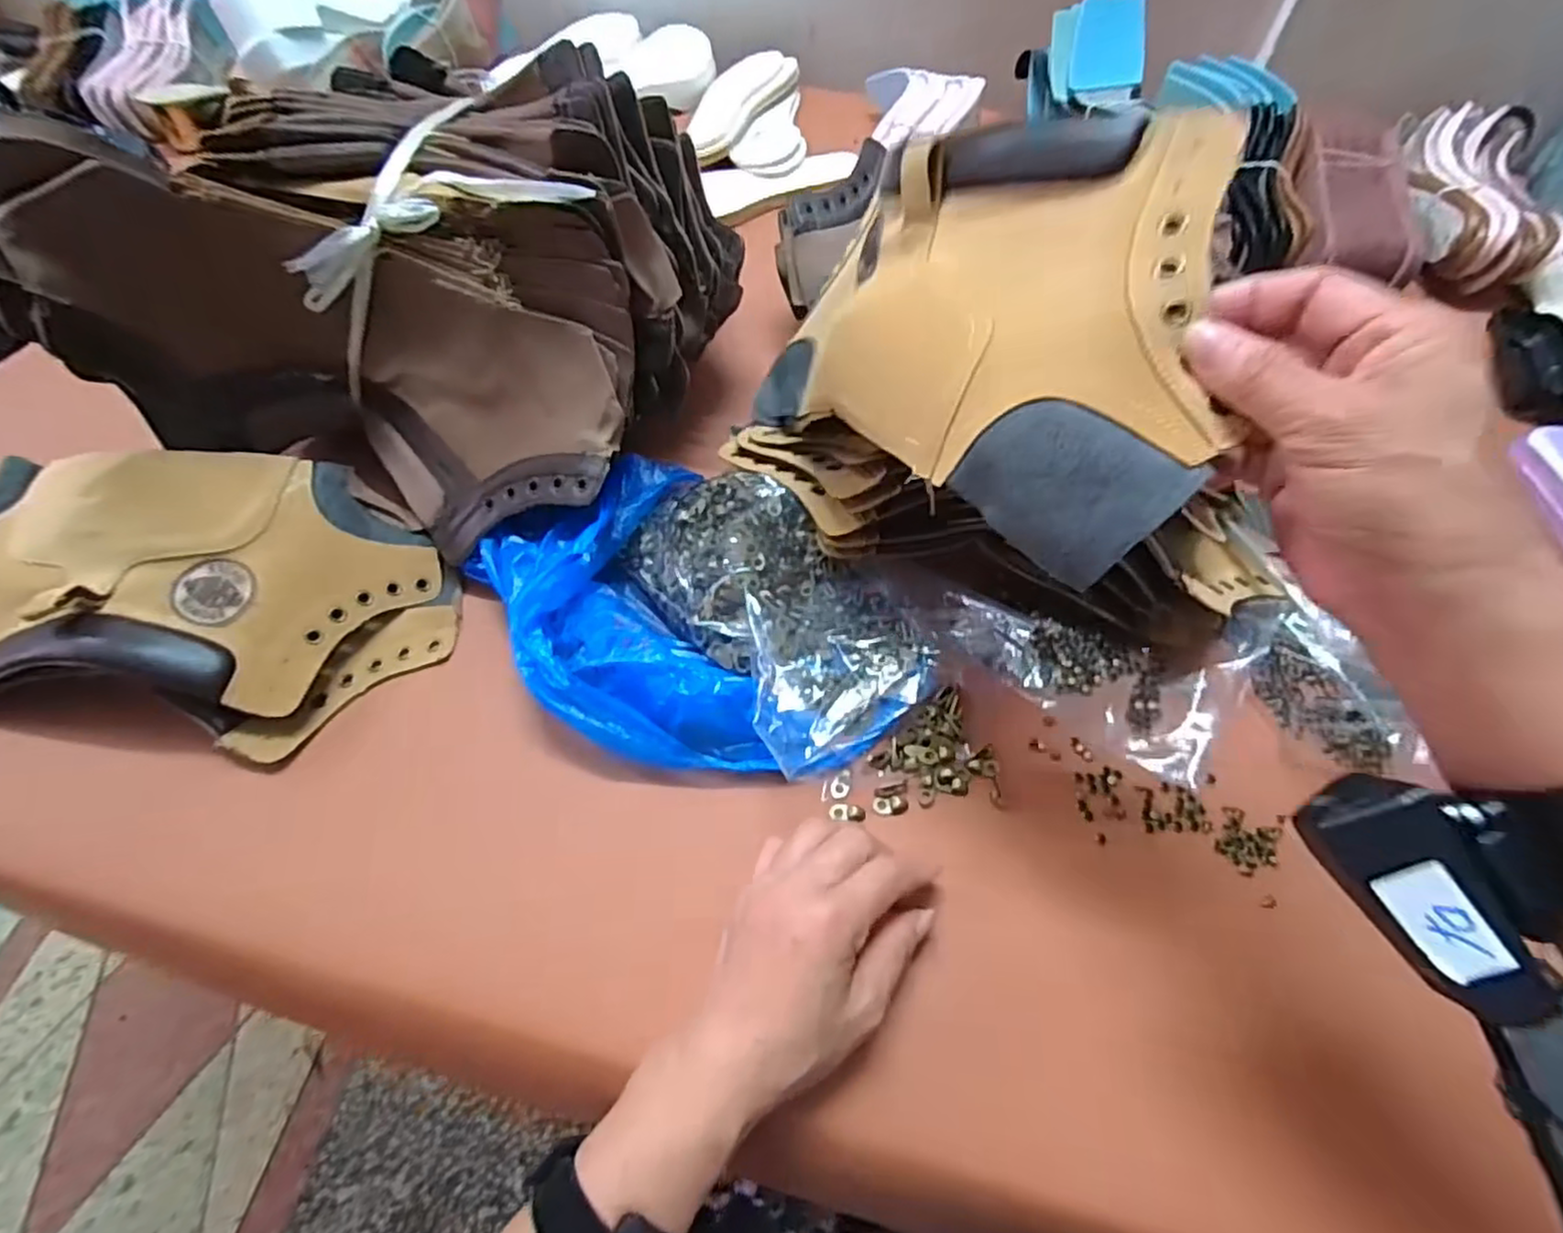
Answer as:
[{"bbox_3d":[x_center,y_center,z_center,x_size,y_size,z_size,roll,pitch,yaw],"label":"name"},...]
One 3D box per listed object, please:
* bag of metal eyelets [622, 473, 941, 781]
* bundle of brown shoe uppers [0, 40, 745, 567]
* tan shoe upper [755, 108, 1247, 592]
[{"bbox_3d":[0.004,-0.013,0.406,0.131,0.050,0.197,-29,62,-18],"label":"bag of metal eyelets"},{"bbox_3d":[-0.200,-0.191,0.432,0.306,0.175,0.253,10,58,6],"label":"bundle of brown shoe uppers"},{"bbox_3d":[0.088,-0.129,0.294,0.225,0.050,0.150,42,106,35],"label":"tan shoe upper"}]

